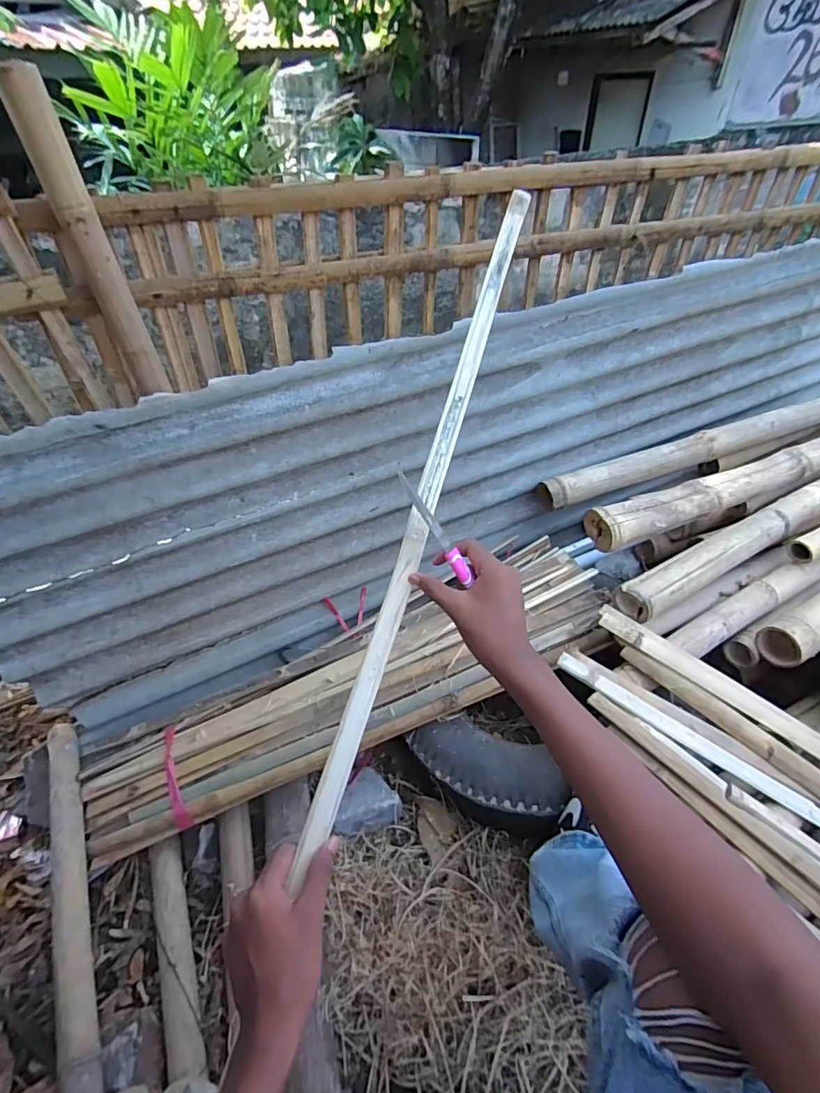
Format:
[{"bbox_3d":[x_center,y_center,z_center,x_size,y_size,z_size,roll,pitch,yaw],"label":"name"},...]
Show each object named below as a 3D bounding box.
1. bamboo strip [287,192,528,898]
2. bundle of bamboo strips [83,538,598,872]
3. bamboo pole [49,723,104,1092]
[{"bbox_3d":[0.023,-0.072,0.519,0.025,0.015,0.749,13,75,15],"label":"bamboo strip"},{"bbox_3d":[-0.097,0.254,0.925,1.006,0.075,0.232,-24,46,-4],"label":"bundle of bamboo strips"},{"bbox_3d":[-0.525,0.510,0.770,0.047,0.037,0.551,-22,47,-20],"label":"bamboo pole"}]

